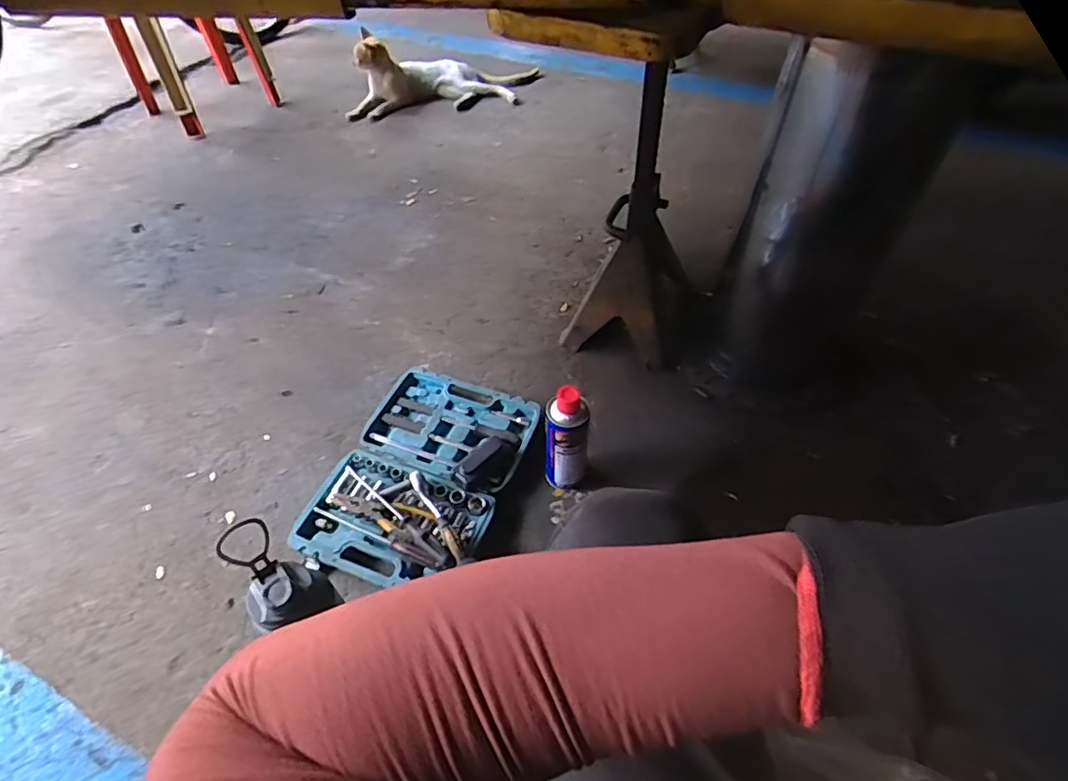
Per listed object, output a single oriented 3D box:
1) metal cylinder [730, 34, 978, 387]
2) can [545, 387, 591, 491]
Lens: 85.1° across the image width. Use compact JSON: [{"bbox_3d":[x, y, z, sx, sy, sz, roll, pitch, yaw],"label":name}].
[{"bbox_3d":[0.420,-0.230,0.869,0.196,0.497,0.166,-15,52,-8],"label":"metal cylinder"},{"bbox_3d":[0.049,0.079,0.870,0.061,0.194,0.056,-2,52,2],"label":"can"}]

